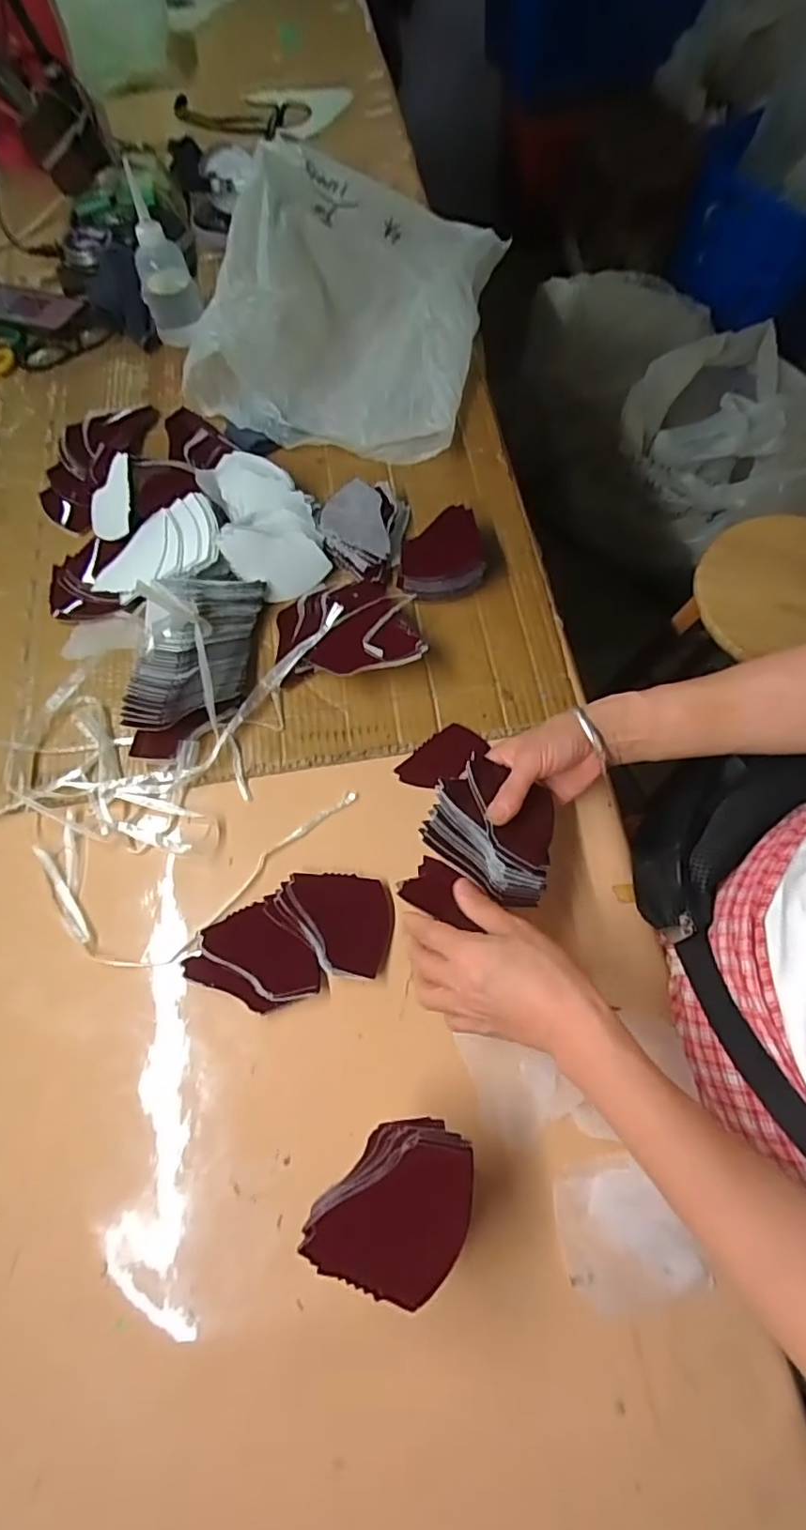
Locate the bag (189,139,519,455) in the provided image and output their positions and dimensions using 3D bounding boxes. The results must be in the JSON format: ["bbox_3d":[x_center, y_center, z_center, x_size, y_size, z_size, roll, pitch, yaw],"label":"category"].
[{"bbox_3d":[-0.062,-0.591,0.728,0.306,0.105,0.432,10,70,7],"label":"bag"}]

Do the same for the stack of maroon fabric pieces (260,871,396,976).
[{"bbox_3d":[-0.061,0.128,0.488,0.100,0.007,0.079,4,69,4],"label":"stack of maroon fabric pieces"}]

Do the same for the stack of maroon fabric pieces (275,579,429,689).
[{"bbox_3d":[-0.059,-0.136,0.582,0.134,0.038,0.120,-12,69,-2],"label":"stack of maroon fabric pieces"}]

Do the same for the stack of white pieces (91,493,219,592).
[{"bbox_3d":[-0.250,-0.214,0.604,0.140,0.012,0.083,-30,68,8],"label":"stack of white pieces"}]

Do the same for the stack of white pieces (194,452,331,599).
[{"bbox_3d":[-0.146,-0.260,0.629,0.097,0.061,0.161,-20,69,-5],"label":"stack of white pieces"}]

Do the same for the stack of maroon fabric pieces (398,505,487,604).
[{"bbox_3d":[0.038,-0.217,0.616,0.083,0.031,0.097,-4,69,1],"label":"stack of maroon fabric pieces"}]

